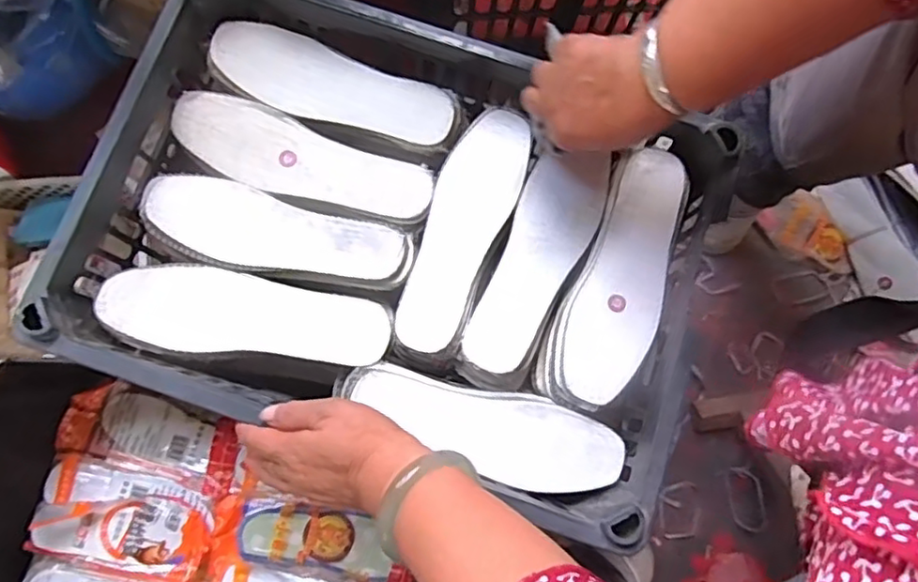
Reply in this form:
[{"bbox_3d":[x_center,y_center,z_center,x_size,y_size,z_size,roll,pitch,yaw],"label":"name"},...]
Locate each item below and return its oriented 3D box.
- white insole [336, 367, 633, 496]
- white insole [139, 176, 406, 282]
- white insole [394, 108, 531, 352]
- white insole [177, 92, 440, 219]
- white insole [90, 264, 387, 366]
[{"bbox_3d":[0.020,0.109,0.493,0.222,0.018,0.069,19,82,2],"label":"white insole"},{"bbox_3d":[-0.160,-0.050,0.528,0.222,0.013,0.066,17,80,2],"label":"white insole"},{"bbox_3d":[0.003,-0.056,0.533,0.065,0.015,0.218,21,80,3],"label":"white insole"},{"bbox_3d":[-0.138,-0.115,0.543,0.228,0.011,0.068,21,79,0],"label":"white insole"},{"bbox_3d":[-0.175,0.022,0.512,0.227,0.013,0.073,12,67,-4],"label":"white insole"}]

